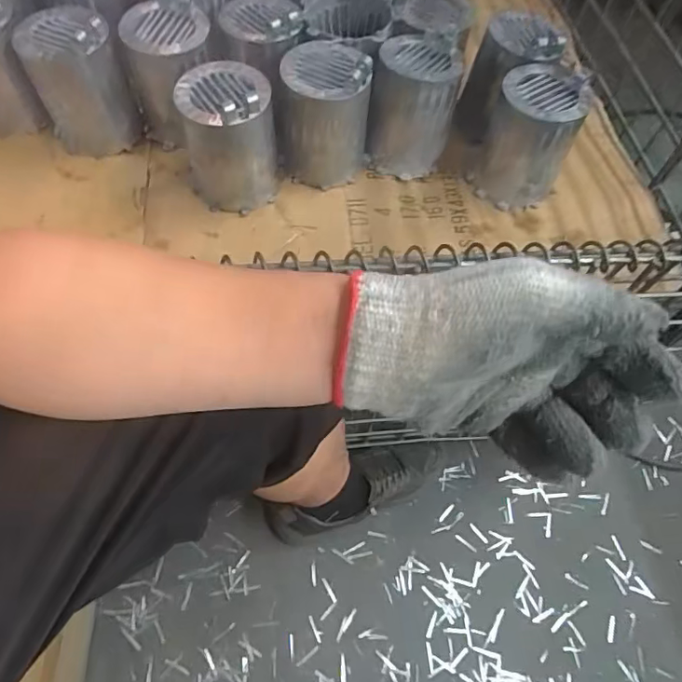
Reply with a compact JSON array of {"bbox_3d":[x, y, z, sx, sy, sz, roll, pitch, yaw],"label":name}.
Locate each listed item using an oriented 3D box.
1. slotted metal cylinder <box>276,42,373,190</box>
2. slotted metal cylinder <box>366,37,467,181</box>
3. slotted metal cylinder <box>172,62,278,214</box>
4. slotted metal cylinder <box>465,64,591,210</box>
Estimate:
[{"bbox_3d":[-0.017,-0.229,0.538,0.088,0.125,0.087,6,63,-2],"label":"slotted metal cylinder"},{"bbox_3d":[0.078,-0.250,0.562,0.088,0.106,0.089,16,63,3],"label":"slotted metal cylinder"},{"bbox_3d":[-0.110,-0.199,0.523,0.089,0.125,0.087,-6,64,-8],"label":"slotted metal cylinder"},{"bbox_3d":[0.188,-0.203,0.536,0.087,0.115,0.080,2,63,-4],"label":"slotted metal cylinder"}]

